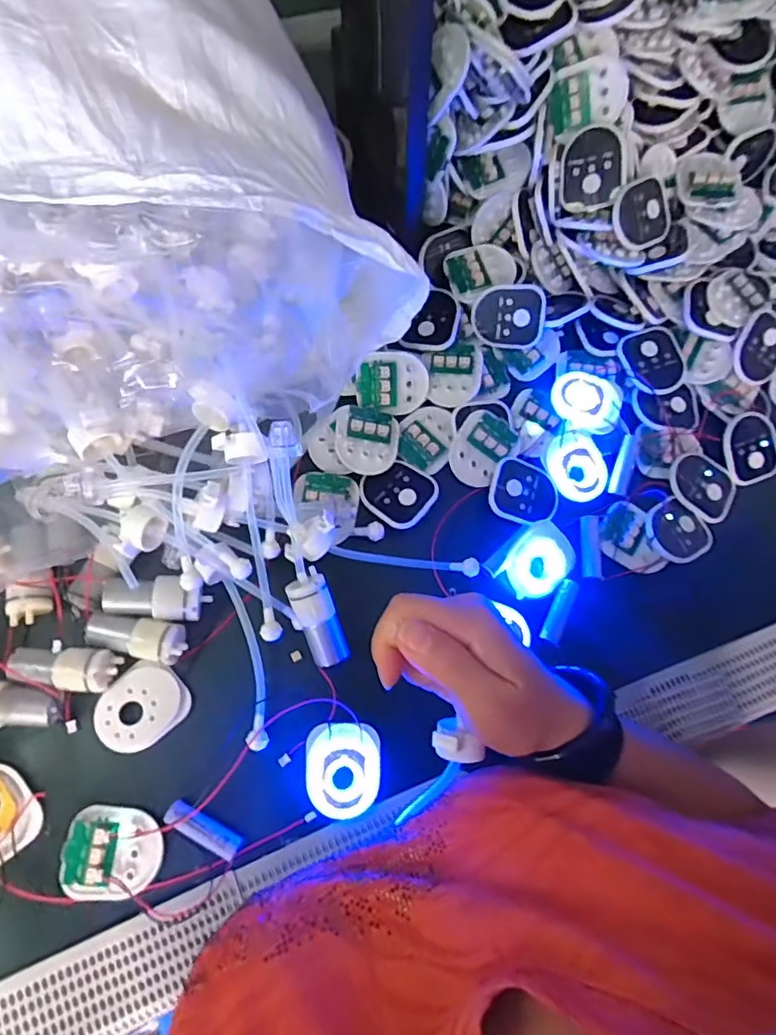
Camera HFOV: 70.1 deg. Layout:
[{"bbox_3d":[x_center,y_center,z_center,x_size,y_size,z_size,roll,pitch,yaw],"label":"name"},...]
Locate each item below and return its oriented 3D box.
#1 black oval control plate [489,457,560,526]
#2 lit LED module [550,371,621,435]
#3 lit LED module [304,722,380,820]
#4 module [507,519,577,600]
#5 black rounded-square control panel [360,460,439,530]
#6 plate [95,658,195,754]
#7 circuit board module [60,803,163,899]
[{"bbox_3d":[0.109,-0.020,0.435,0.055,0.011,0.050,13,70,0],"label":"black oval control plate"},{"bbox_3d":[0.163,-0.096,0.451,0.054,0.018,0.050,3,71,-3],"label":"lit LED module"},{"bbox_3d":[-0.031,0.167,0.367,0.048,0.007,0.057,2,71,-4],"label":"lit LED module"},{"bbox_3d":[0.117,0.033,0.422,0.047,0.009,0.058,40,73,9],"label":"module"},{"bbox_3d":[0.009,-0.020,0.426,0.052,0.009,0.049,43,73,10],"label":"black rounded-square control panel"},{"bbox_3d":[-0.163,0.126,0.367,0.048,0.010,0.055,44,73,10],"label":"plate"},{"bbox_3d":[-0.169,0.204,0.339,0.056,0.011,0.048,3,71,-4],"label":"circuit board module"}]

